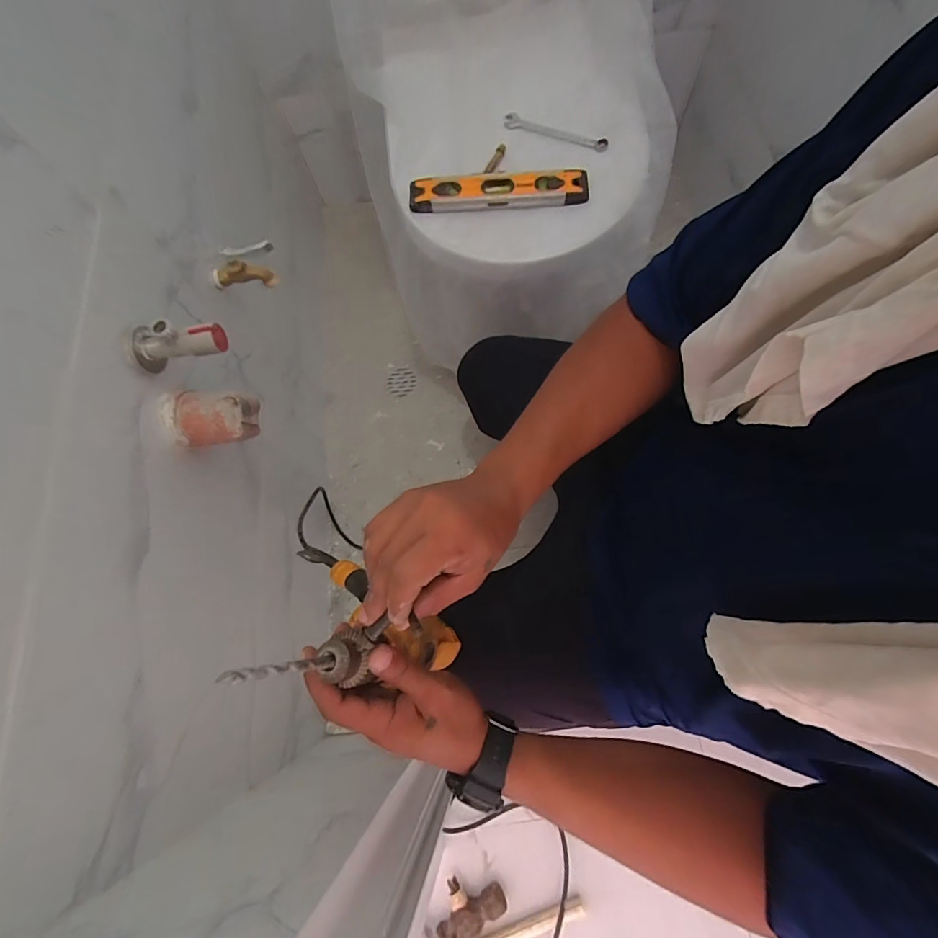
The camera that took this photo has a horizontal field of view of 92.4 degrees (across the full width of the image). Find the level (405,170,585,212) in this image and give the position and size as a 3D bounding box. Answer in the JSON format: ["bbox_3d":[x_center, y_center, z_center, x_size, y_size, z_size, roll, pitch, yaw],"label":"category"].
[{"bbox_3d":[0.037,-0.348,0.564,0.219,0.025,0.046,-2,70,2],"label":"level"}]

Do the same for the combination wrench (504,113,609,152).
[{"bbox_3d":[0.112,-0.438,0.585,0.140,0.009,0.021,22,76,11],"label":"combination wrench"}]

